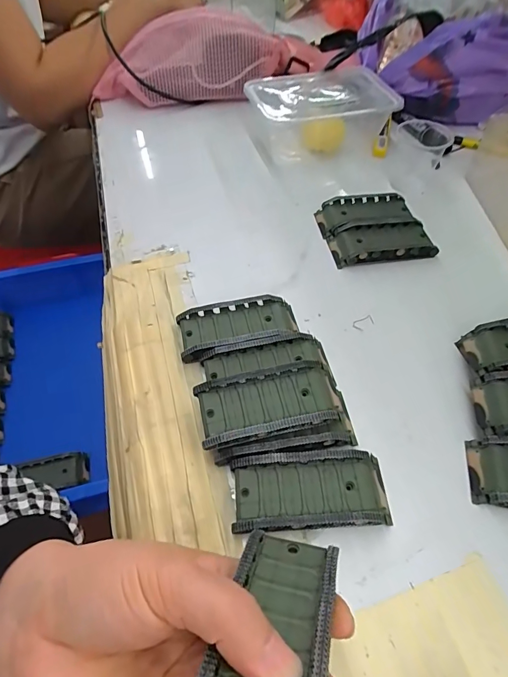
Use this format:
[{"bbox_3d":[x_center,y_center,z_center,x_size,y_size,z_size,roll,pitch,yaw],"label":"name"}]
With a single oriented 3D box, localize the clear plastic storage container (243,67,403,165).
[{"bbox_3d":[0.085,-0.280,0.503,0.172,0.067,0.112,-10,54,-8],"label":"clear plastic storage container"}]

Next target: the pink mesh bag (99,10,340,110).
[{"bbox_3d":[-0.057,-0.402,0.574,0.314,0.093,0.098,-7,54,-6],"label":"pink mesh bag"}]

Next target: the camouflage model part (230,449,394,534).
[{"bbox_3d":[0.037,0.097,0.254,0.096,0.019,0.045,-3,54,-3],"label":"camouflage model part"}]

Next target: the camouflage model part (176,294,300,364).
[{"bbox_3d":[-0.012,-0.010,0.331,0.096,0.018,0.044,-10,54,-8],"label":"camouflage model part"}]

